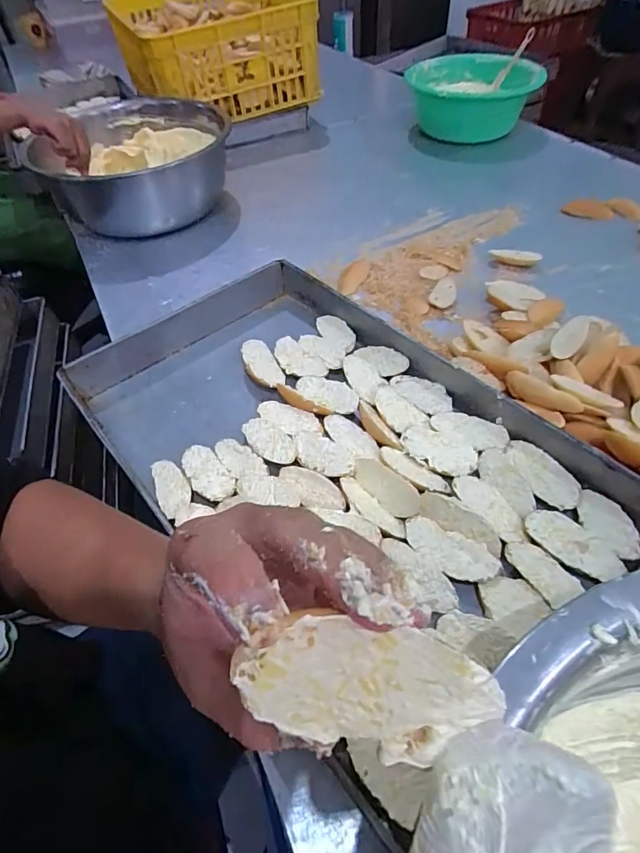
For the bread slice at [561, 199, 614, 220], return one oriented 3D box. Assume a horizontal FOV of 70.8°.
[{"bbox_3d":[0.503,-0.407,0.847,0.089,0.021,0.041,9,53,11],"label":"bread slice"}]

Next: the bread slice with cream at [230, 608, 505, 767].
[{"bbox_3d":[0.015,0.081,0.137,0.082,0.014,0.047,26,100,-16],"label":"bread slice with cream"}]

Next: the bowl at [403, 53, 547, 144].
[{"bbox_3d":[0.358,-0.790,1.095,0.263,0.135,0.263,-10,58,-4],"label":"bowl"}]

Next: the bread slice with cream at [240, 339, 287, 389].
[{"bbox_3d":[-0.080,-0.082,0.617,0.041,0.023,0.104,-25,54,-15],"label":"bread slice with cream"}]

